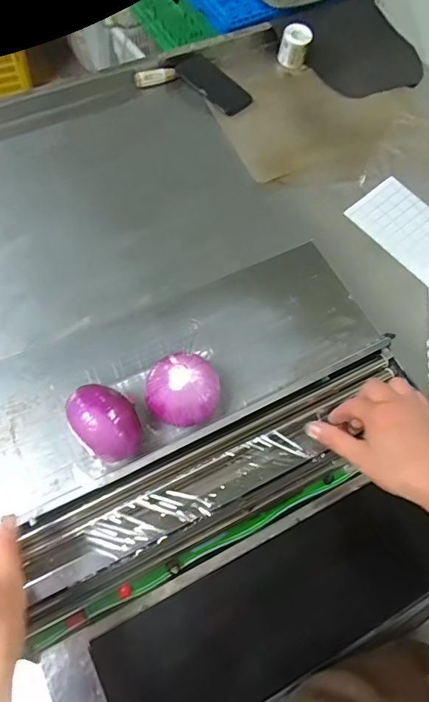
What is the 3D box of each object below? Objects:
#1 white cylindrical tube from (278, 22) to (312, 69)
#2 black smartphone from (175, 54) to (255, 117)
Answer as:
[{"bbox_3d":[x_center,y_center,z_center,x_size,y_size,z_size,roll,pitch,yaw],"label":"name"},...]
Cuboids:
[{"bbox_3d":[0.175,-0.669,0.995,0.061,0.061,0.058,2,65,-4],"label":"white cylindrical tube"},{"bbox_3d":[0.002,-0.563,0.957,0.164,0.011,0.073,44,84,7],"label":"black smartphone"}]

